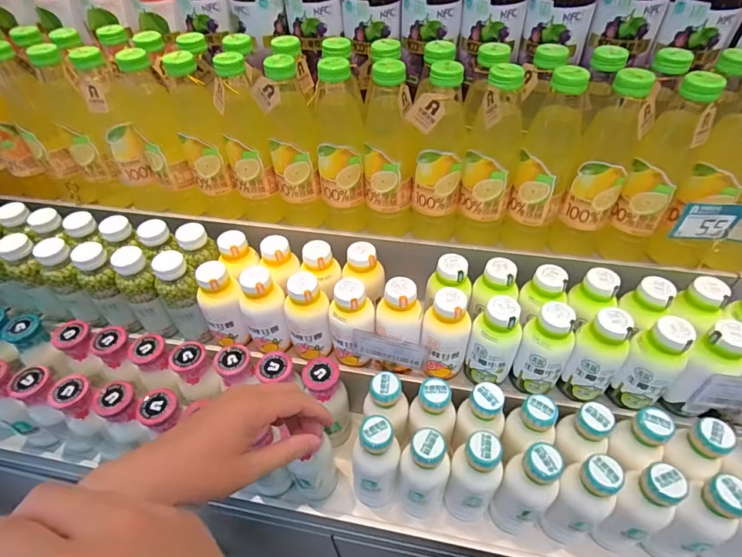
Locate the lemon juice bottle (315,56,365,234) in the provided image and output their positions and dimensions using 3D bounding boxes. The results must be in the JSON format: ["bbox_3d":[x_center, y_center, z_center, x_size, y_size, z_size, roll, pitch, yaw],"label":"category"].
[{"bbox_3d":[-0.043,-0.176,0.606,0.065,0.244,0.072,-5,46,-2],"label":"lemon juice bottle"}]

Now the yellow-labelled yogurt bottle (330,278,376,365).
[{"bbox_3d":[-0.024,0.068,0.591,0.057,0.141,0.051,-5,46,-2],"label":"yellow-labelled yogurt bottle"}]

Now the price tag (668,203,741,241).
[{"bbox_3d":[0.415,-0.070,0.537,0.075,0.052,0.010,-1,46,1],"label":"price tag"}]

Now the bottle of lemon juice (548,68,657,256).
[{"bbox_3d":[0.296,-0.138,0.555,0.063,0.246,0.068,26,53,25],"label":"bottle of lemon juice"}]

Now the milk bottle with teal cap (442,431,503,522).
[{"bbox_3d":[0.129,0.253,0.547,0.059,0.174,0.047,15,49,17],"label":"milk bottle with teal cap"}]

